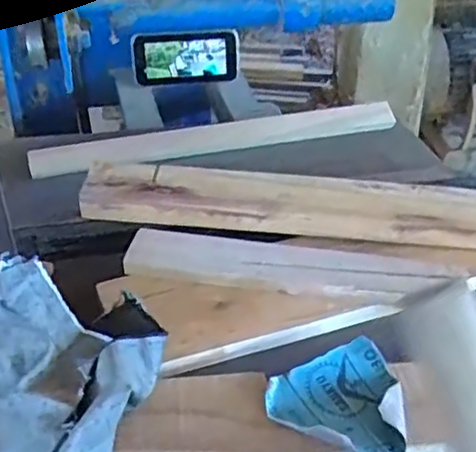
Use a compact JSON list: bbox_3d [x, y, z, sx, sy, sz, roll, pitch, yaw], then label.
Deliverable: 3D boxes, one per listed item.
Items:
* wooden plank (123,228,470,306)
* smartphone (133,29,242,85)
[{"bbox_3d":[0.041,0.035,0.525,0.261,0.020,0.050,6,35,8],"label":"wooden plank"},{"bbox_3d":[-0.074,-0.241,0.914,0.150,0.073,0.016,-5,34,-8],"label":"smartphone"}]

